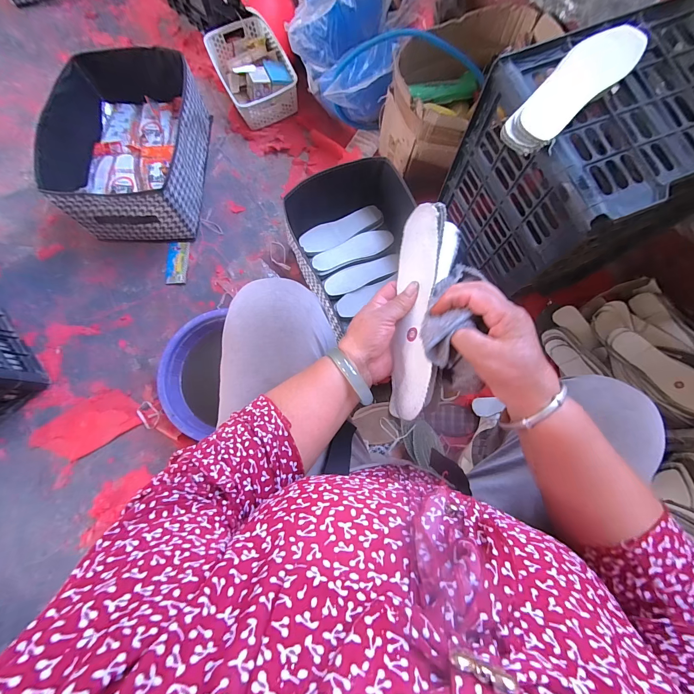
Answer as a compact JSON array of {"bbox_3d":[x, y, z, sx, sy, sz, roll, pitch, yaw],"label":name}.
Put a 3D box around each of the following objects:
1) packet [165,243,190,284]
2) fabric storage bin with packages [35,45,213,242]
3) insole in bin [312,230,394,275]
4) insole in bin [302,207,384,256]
[{"bbox_3d":[-0.464,-0.231,0.895,0.059,0.004,0.122,-1,77,0],"label":"packet"},{"bbox_3d":[-0.563,-0.530,0.872,0.326,0.185,0.447,-2,77,-1],"label":"fabric storage bin with packages"},{"bbox_3d":[0.016,-0.257,0.863,0.227,0.024,0.068,-26,79,-6],"label":"insole in bin"},{"bbox_3d":[-0.016,-0.318,0.882,0.228,0.020,0.075,-26,79,-6],"label":"insole in bin"}]

